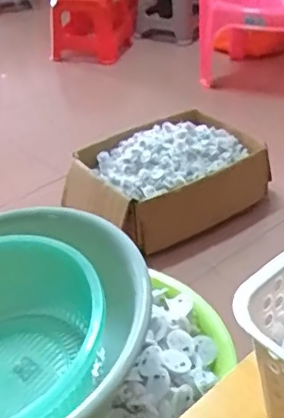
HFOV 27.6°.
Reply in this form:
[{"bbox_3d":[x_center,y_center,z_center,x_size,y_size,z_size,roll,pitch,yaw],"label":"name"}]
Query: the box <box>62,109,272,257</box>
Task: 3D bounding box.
[{"bbox_3d":[0.059,-0.086,1.515,0.517,0.142,0.364,-25,40,-27],"label":"box"}]

